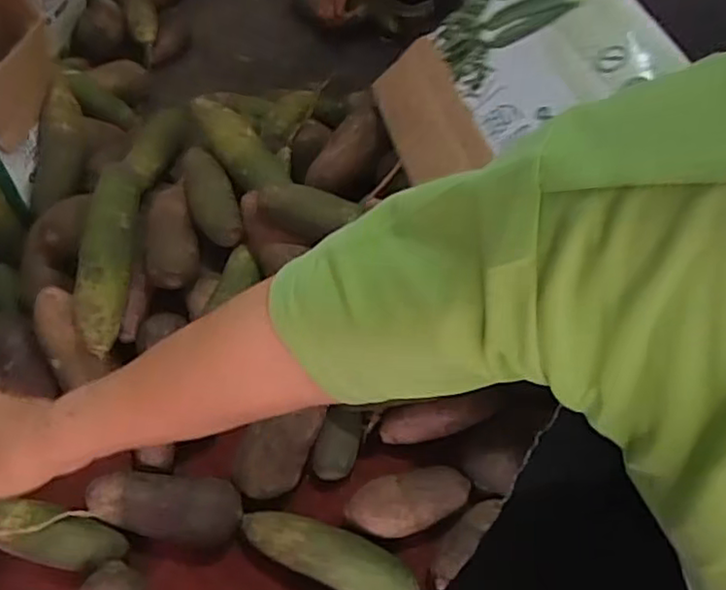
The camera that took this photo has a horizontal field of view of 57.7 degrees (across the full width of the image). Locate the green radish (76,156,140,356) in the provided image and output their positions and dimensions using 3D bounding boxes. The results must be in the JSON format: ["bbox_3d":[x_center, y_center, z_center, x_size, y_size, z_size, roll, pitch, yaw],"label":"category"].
[{"bbox_3d":[-0.299,-0.053,0.771,0.060,0.054,0.237,0,68,-4],"label":"green radish"}]

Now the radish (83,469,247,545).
[{"bbox_3d":[-0.216,0.232,0.710,0.162,0.063,0.066,1,54,-3],"label":"radish"}]

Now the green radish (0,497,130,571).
[{"bbox_3d":[-0.327,0.250,0.690,0.145,0.042,0.051,8,54,2],"label":"green radish"}]

